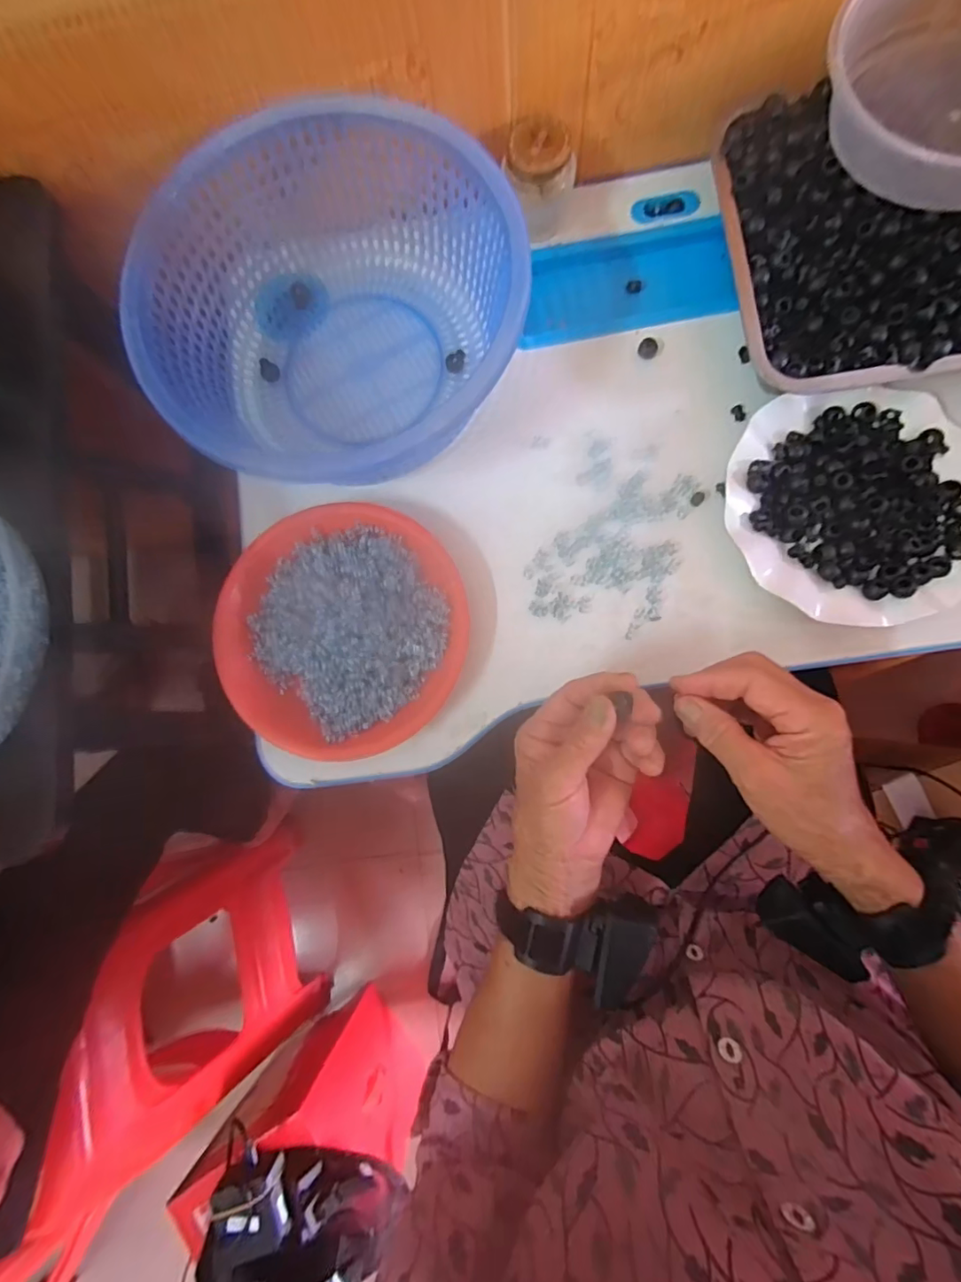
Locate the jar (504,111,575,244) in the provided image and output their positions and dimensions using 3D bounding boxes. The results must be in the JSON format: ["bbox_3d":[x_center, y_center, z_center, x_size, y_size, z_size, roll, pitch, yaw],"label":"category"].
[{"bbox_3d":[0.047,-0.375,0.441,0.049,0.068,0.058,38,88,7],"label":"jar"}]

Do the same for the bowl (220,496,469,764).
[{"bbox_3d":[-0.107,-0.010,0.418,0.186,0.035,0.190,4,84,5],"label":"bowl"}]

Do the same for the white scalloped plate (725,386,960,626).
[{"bbox_3d":[0.277,-0.101,0.402,0.175,0.027,0.173,0,84,4],"label":"white scalloped plate"}]

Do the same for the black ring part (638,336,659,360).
[{"bbox_3d":[0.138,-0.241,0.446,0.015,0.004,0.018,19,86,6],"label":"black ring part"}]

